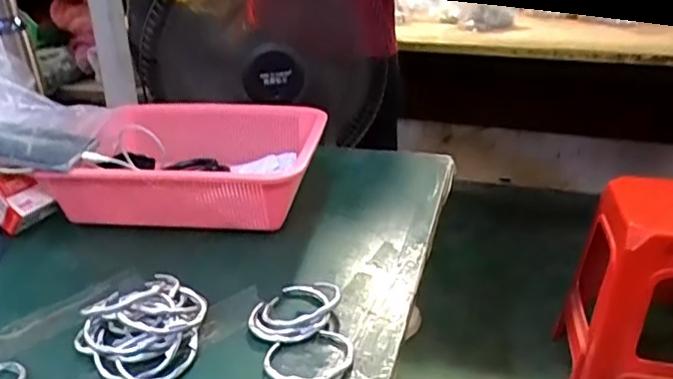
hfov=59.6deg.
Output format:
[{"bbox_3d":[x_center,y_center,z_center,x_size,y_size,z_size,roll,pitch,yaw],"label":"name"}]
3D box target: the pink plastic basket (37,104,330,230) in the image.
[{"bbox_3d":[-0.157,-0.025,0.673,0.254,0.100,0.198,0,25,7],"label":"pink plastic basket"}]

